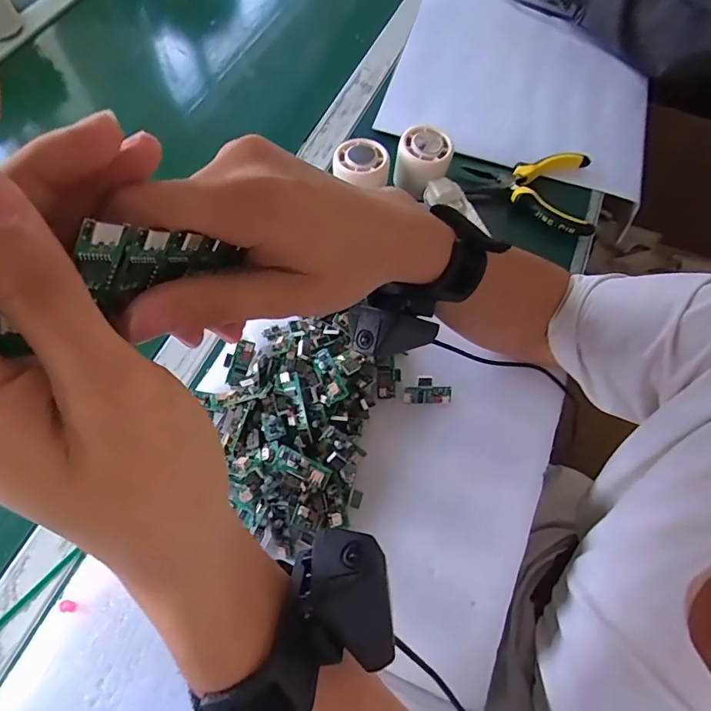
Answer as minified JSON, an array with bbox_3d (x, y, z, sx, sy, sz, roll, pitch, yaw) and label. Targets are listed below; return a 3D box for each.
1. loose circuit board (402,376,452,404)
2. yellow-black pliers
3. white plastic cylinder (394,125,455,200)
[{"bbox_3d":[0.058,0.027,0.376,0.038,0.006,0.021,0,64,-3],"label":"loose circuit board"},{"bbox_3d":[0.192,-0.186,0.506,0.133,0.011,0.109,7,63,1],"label":"yellow-black pliers"},{"bbox_3d":[0.072,-0.206,0.487,0.056,0.043,0.051,20,64,7],"label":"white plastic cylinder"}]

